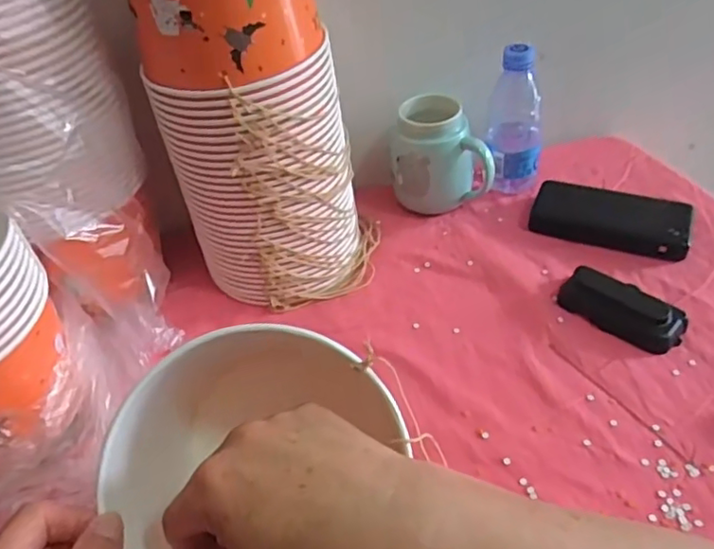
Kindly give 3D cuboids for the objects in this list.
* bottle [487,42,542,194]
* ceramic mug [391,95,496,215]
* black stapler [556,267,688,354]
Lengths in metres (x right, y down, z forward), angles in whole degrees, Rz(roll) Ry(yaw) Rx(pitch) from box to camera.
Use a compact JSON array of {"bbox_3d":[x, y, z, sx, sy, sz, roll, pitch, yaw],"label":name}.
[{"bbox_3d":[0.173,-0.166,0.671,0.059,0.153,0.047,1,44,9],"label":"bottle"},{"bbox_3d":[0.089,-0.129,0.671,0.103,0.112,0.083,-10,43,-2],"label":"ceramic mug"},{"bbox_3d":[0.239,0.029,0.554,0.107,0.024,0.042,28,54,32],"label":"black stapler"}]

